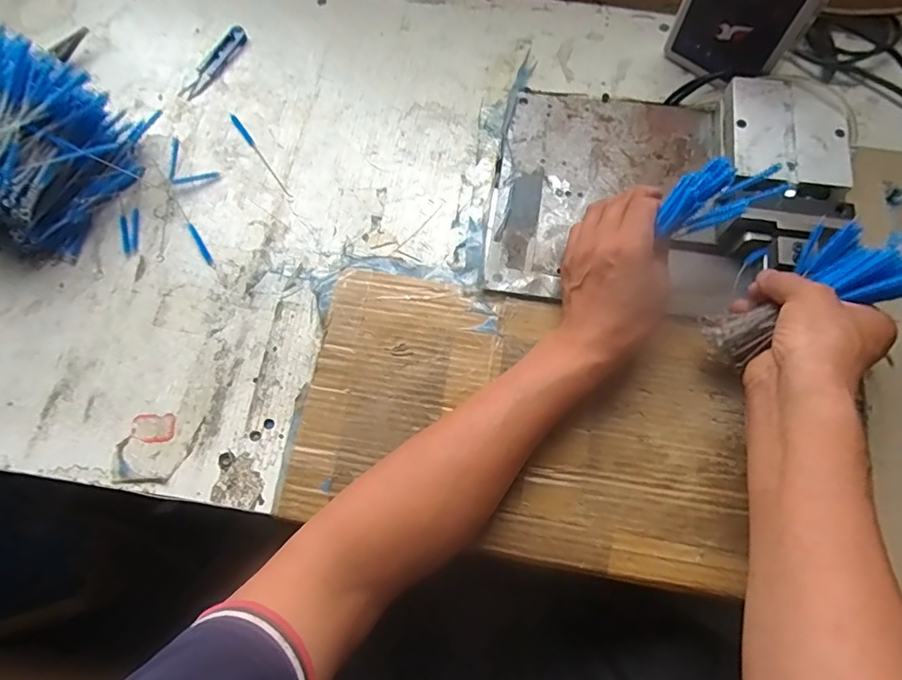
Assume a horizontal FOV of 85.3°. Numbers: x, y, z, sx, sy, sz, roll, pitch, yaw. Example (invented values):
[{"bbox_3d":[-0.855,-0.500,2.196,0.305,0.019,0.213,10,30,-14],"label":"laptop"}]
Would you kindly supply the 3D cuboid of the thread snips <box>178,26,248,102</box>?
[{"bbox_3d":[-0.259,-0.304,0.536,0.023,0.008,0.105,25,73,11],"label":"thread snips"}]

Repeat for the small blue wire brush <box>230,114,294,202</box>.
[{"bbox_3d":[-0.193,-0.186,0.499,0.007,0.005,0.127,-35,72,-10],"label":"small blue wire brush"}]

